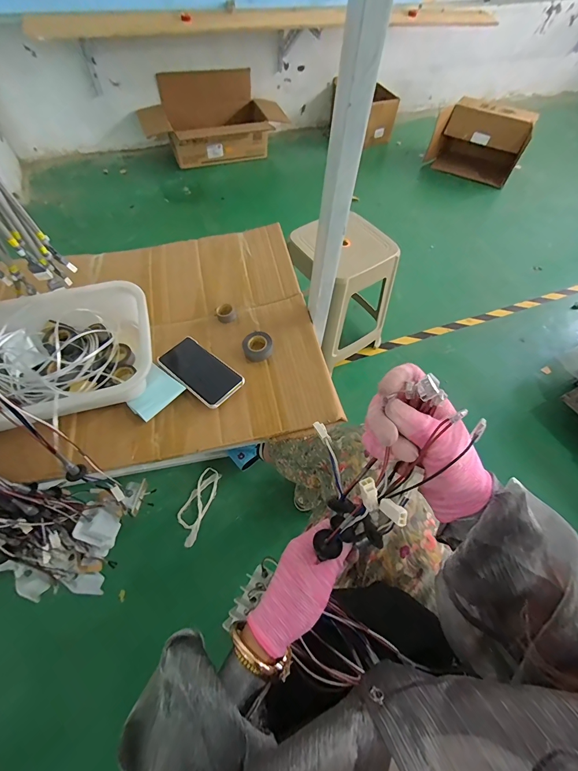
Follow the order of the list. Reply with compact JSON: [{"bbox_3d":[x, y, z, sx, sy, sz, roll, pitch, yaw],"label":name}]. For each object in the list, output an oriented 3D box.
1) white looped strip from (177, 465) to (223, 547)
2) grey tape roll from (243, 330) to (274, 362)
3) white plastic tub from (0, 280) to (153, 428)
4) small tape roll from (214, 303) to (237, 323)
[{"bbox_3d":[-0.298,0.382,1.088,0.085,0.019,0.242,16,60,6],"label":"white looped strip"},{"bbox_3d":[-0.058,-0.074,0.630,0.055,0.020,0.056,1,59,-2],"label":"grey tape roll"},{"bbox_3d":[-0.397,-0.054,0.563,0.322,0.086,0.281,-15,61,-12],"label":"white plastic tub"},{"bbox_3d":[-0.129,-0.148,0.683,0.041,0.018,0.040,1,59,-2],"label":"small tape roll"}]

